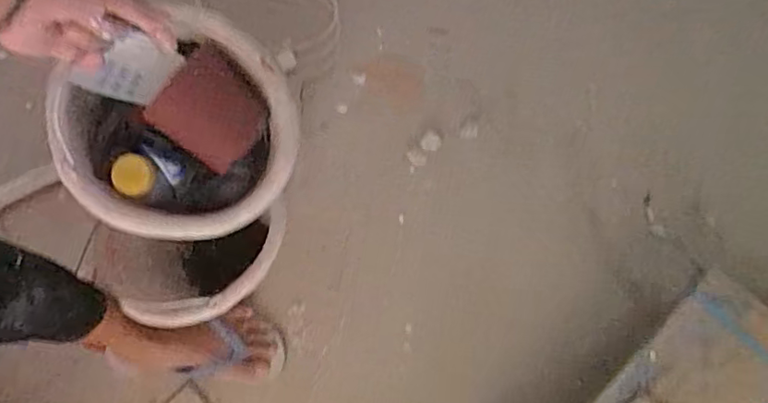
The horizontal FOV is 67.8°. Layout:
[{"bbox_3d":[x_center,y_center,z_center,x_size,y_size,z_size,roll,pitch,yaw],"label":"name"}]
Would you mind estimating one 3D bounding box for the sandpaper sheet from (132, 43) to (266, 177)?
[{"bbox_3d":[-0.192,-0.099,0.633,0.113,0.008,0.105,39,85,-2],"label":"sandpaper sheet"}]

